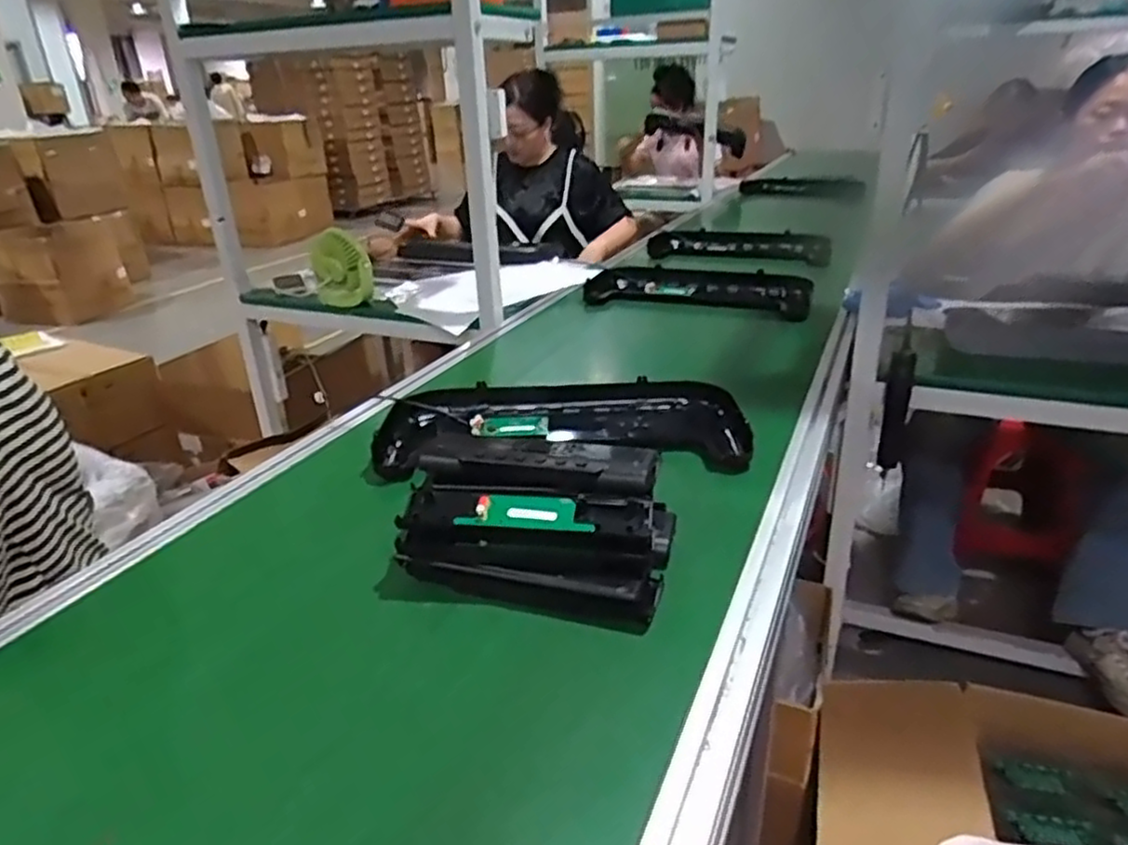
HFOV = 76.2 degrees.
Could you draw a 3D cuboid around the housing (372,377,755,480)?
[{"bbox_3d":[-0.005,0.008,1.003,0.488,0.064,0.237,-3,25,-2],"label":"housing"}]

